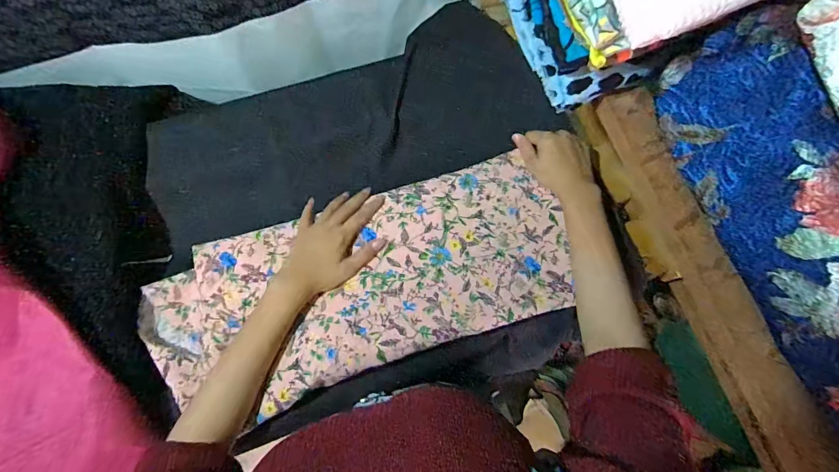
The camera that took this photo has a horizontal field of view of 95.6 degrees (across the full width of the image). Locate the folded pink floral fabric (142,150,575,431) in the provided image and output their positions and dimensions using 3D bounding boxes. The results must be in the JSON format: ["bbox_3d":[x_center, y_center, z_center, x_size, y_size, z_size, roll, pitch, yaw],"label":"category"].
[{"bbox_3d":[-0.069,0.048,0.467,0.521,0.043,0.226,-15,74,-3],"label":"folded pink floral fabric"}]

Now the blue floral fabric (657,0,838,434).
[{"bbox_3d":[0.238,0.001,0.236,0.051,0.076,0.281,-15,74,-3],"label":"blue floral fabric"}]

